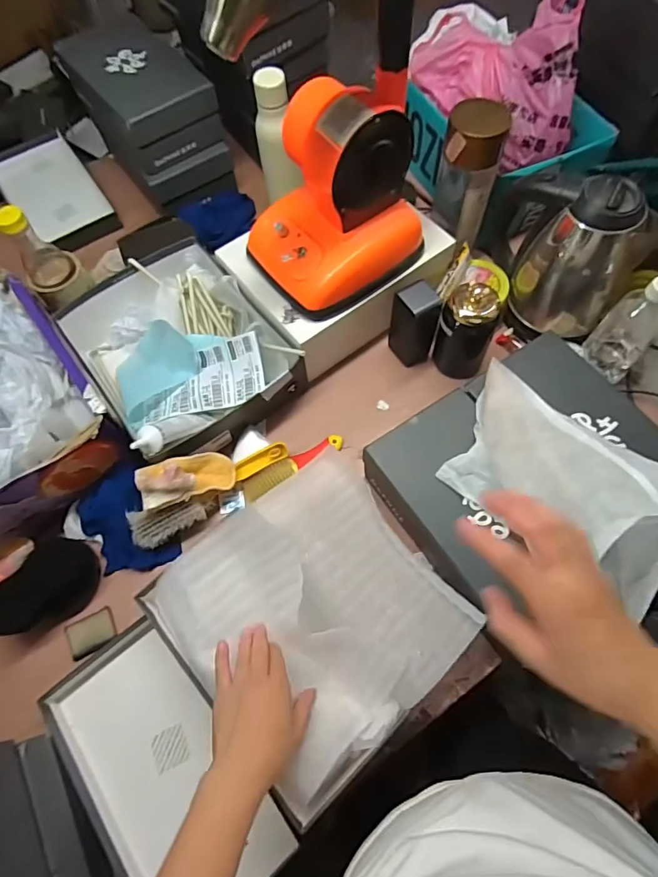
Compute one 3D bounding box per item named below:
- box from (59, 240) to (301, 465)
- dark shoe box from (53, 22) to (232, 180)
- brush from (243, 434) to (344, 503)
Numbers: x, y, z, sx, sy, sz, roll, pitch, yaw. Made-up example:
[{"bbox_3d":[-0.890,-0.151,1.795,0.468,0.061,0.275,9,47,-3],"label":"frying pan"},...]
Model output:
[{"bbox_3d":[-0.231,-0.141,0.720,0.250,0.100,0.342,-37,70,-13],"label":"box"},{"bbox_3d":[-0.329,-0.610,0.830,0.168,0.101,0.261,-34,69,-12],"label":"dark shoe box"},{"bbox_3d":[-0.051,0.041,0.686,0.160,0.036,0.025,-29,68,-10],"label":"brush"}]

